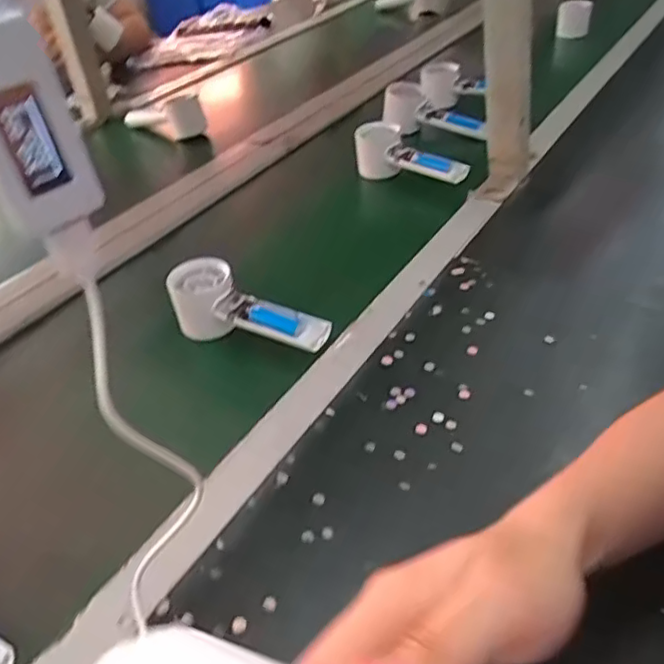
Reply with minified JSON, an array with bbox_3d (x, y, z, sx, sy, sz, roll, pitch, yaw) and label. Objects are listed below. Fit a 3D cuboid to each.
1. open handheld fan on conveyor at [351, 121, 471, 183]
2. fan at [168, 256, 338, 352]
[{"bbox_3d":[0.090,-0.216,0.796,0.057,0.061,0.163,-31,44,-26],"label":"open handheld fan on conveyor"},{"bbox_3d":[-0.075,-0.022,0.574,0.159,0.050,0.054,11,43,21],"label":"fan"}]

